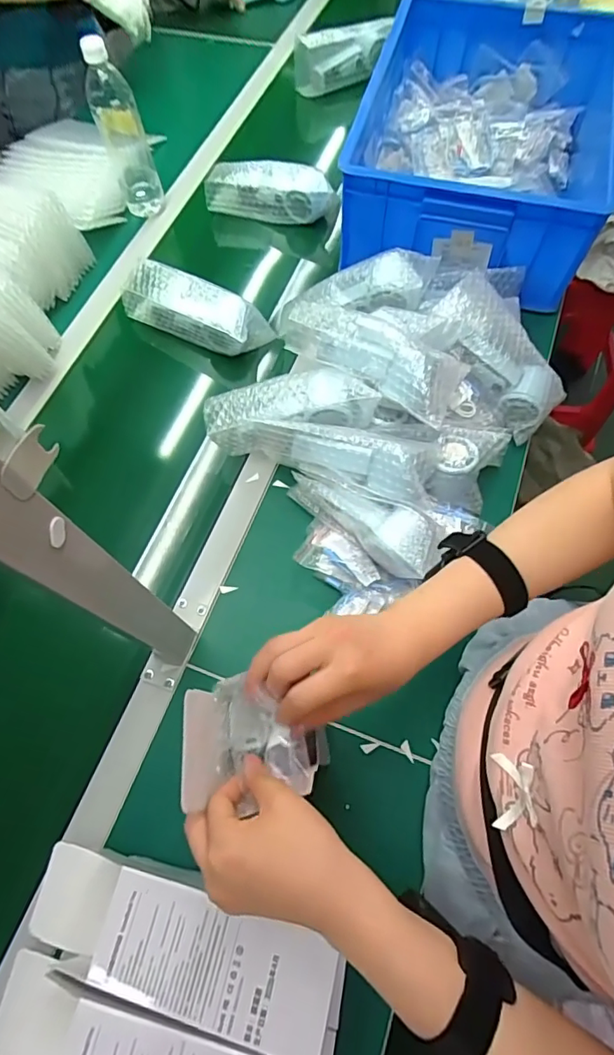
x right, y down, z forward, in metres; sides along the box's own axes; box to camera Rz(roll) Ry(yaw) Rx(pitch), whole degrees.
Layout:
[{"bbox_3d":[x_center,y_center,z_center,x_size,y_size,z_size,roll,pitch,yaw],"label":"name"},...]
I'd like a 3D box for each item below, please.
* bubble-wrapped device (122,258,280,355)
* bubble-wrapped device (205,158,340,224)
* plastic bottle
[{"bbox_3d":[-0.165,-0.312,0.717,0.213,0.072,0.069,21,68,10],"label":"bubble-wrapped device"},{"bbox_3d":[-0.059,-0.555,0.816,0.215,0.069,0.048,10,67,5],"label":"bubble-wrapped device"},{"bbox_3d":[-0.282,-0.605,0.757,0.067,0.222,0.053,-15,67,-6],"label":"plastic bottle"}]

